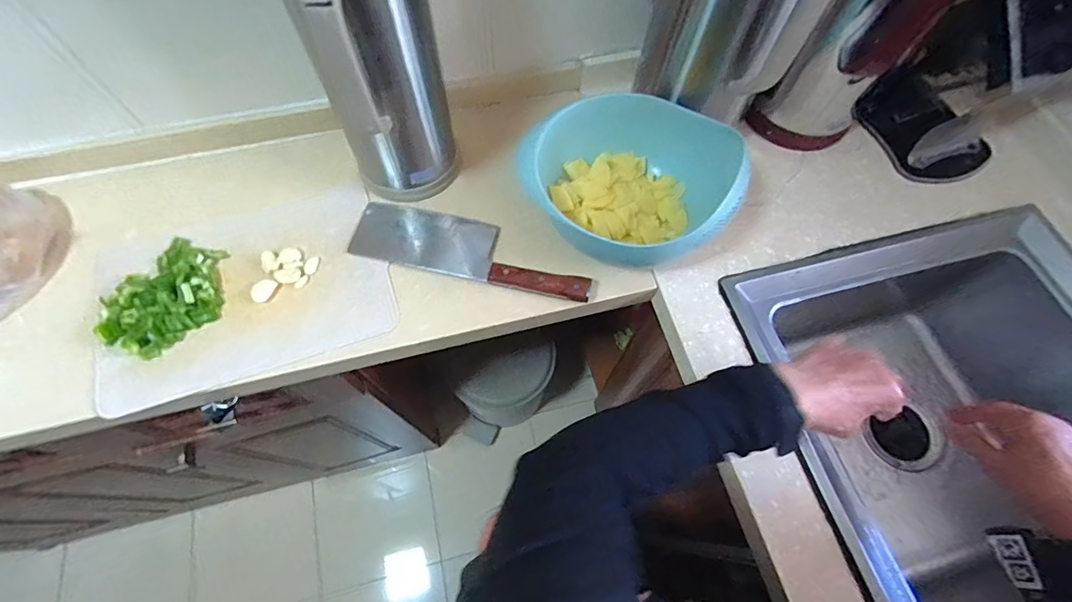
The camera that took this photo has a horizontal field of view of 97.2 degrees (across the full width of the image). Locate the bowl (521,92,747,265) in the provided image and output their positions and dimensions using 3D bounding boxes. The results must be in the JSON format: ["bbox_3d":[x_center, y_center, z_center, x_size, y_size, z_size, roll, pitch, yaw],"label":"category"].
[{"bbox_3d":[0.108,-0.129,0.549,0.216,0.131,0.198,1,65,-2],"label":"bowl"}]

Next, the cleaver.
[{"bbox_3d":[-0.078,-0.066,0.582,0.299,0.031,0.082,14,66,5],"label":"cleaver"}]

